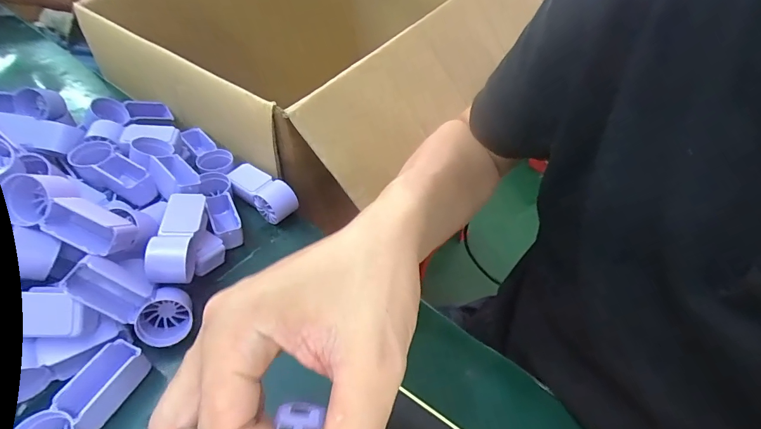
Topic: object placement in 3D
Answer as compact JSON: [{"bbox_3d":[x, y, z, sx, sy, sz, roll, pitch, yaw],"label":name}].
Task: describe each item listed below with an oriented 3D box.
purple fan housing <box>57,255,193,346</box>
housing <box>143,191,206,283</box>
[{"bbox_3d":[-0.195,0.069,0.305,0.042,0.100,0.045,-18,40,38],"label":"purple fan housing"},{"bbox_3d":[-0.182,0.021,0.348,0.035,0.042,0.092,-7,48,-11],"label":"housing"}]

